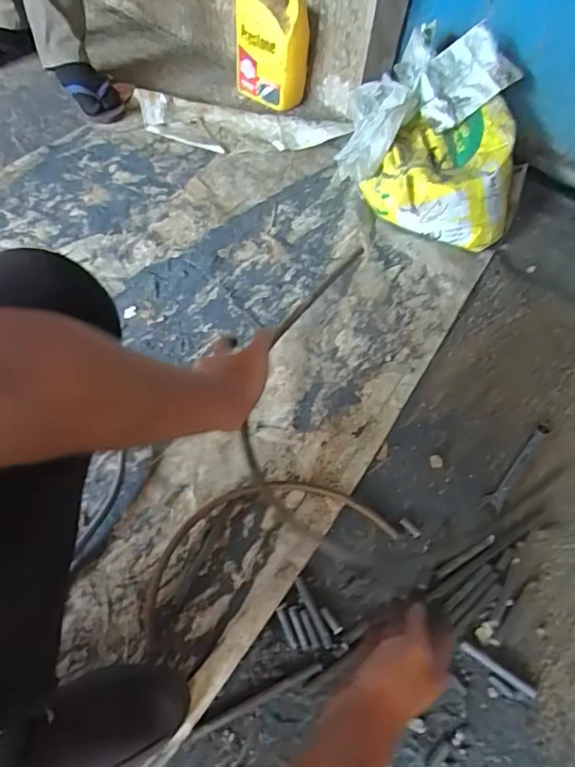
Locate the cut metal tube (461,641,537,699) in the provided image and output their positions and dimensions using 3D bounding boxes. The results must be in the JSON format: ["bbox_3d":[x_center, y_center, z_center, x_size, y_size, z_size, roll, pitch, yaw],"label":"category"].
[{"bbox_3d":[0.248,0.337,0.627,0.092,0.004,0.010,32,56,18],"label":"cut metal tube"}]

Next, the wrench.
[{"bbox_3d":[0.343,0.120,0.793,0.026,0.004,0.194,36,58,20],"label":"wrench"}]

